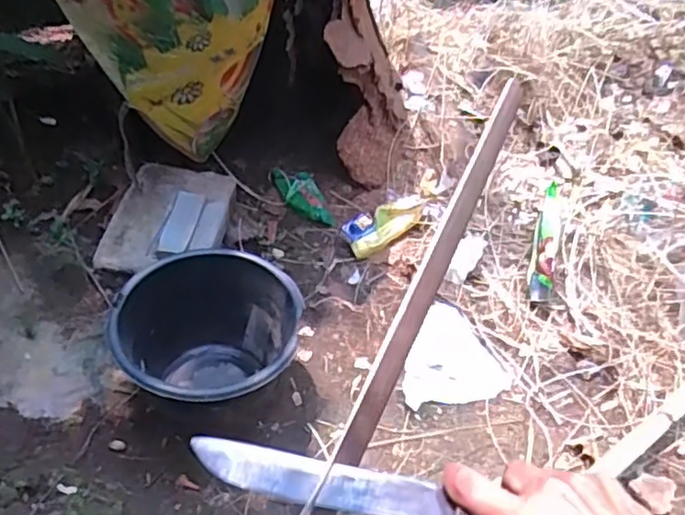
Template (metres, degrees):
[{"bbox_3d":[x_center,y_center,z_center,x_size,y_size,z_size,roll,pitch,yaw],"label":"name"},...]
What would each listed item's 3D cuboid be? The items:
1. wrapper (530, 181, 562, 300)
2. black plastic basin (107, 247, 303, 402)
[{"bbox_3d":[0.413,-0.041,1.321,0.049,0.032,0.276,11,65,10],"label":"wrapper"},{"bbox_3d":[-0.202,0.156,1.040,0.263,0.222,0.273,1,44,-1],"label":"black plastic basin"}]

